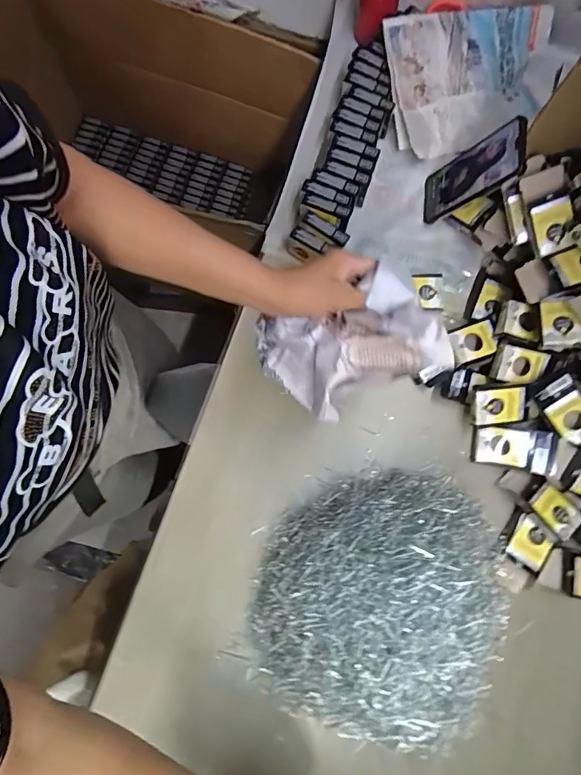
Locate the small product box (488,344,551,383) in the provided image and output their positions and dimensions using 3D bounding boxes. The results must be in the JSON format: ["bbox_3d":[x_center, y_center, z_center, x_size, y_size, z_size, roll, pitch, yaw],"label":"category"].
[{"bbox_3d":[0.305,-0.027,0.604,0.062,0.019,0.049,18,81,4],"label":"small product box"}]

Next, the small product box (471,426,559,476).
[{"bbox_3d":[0.297,0.082,0.603,0.099,0.023,0.053,11,80,3],"label":"small product box"}]

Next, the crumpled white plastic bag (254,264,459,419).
[{"bbox_3d":[0.056,-0.041,0.474,0.162,0.107,0.118,-23,80,-3],"label":"crumpled white plastic bag"}]

